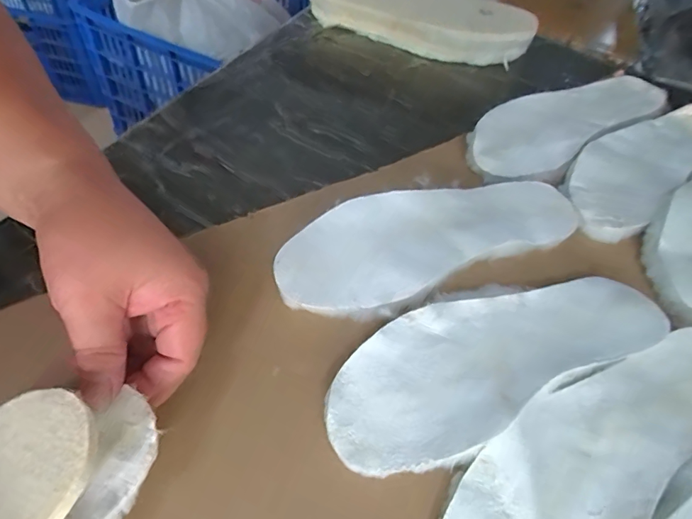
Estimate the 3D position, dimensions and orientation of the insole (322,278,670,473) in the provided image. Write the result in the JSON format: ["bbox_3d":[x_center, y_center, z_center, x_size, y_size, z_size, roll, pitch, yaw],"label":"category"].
[{"bbox_3d":[0.100,0.057,0.296,0.244,0.013,0.083,-21,57,-19],"label":"insole"}]

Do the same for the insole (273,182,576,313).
[{"bbox_3d":[0.064,-0.022,0.349,0.244,0.012,0.088,-20,57,-19],"label":"insole"}]

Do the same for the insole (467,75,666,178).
[{"bbox_3d":[0.225,-0.147,0.467,0.264,0.007,0.086,-27,60,-23],"label":"insole"}]

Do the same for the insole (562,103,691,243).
[{"bbox_3d":[0.296,-0.099,0.444,0.257,0.013,0.084,-32,62,-25],"label":"insole"}]

